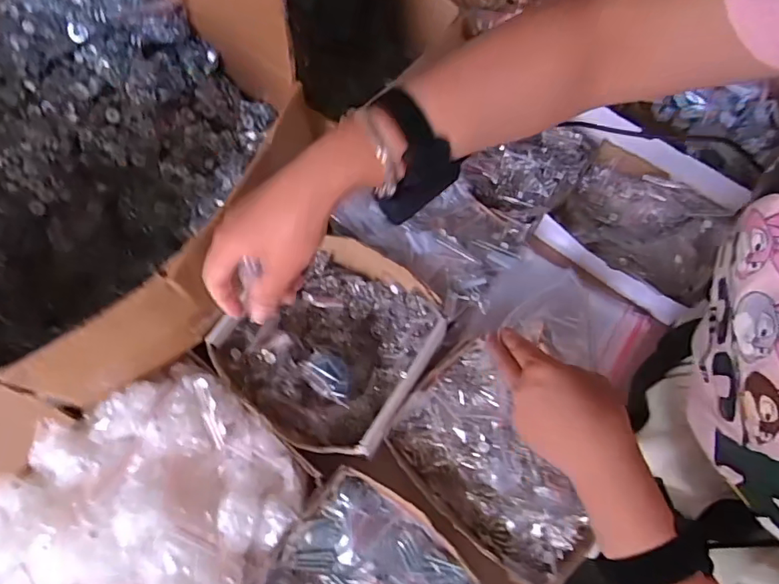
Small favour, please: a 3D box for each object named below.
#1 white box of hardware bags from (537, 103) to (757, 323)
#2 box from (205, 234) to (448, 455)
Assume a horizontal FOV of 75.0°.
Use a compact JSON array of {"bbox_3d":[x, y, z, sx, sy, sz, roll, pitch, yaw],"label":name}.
[{"bbox_3d":[0.326,-0.102,0.661,0.217,0.081,0.188,39,72,12],"label":"white box of hardware bags"},{"bbox_3d":[-0.064,0.058,0.579,0.199,0.077,0.218,30,70,9],"label":"box"}]

